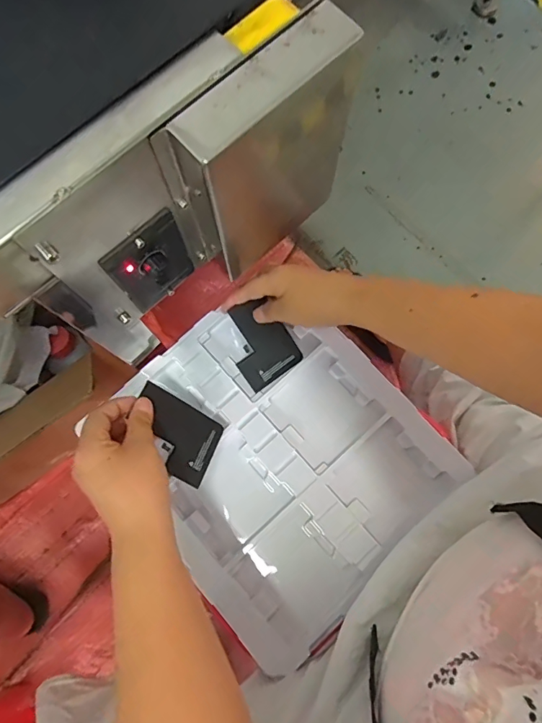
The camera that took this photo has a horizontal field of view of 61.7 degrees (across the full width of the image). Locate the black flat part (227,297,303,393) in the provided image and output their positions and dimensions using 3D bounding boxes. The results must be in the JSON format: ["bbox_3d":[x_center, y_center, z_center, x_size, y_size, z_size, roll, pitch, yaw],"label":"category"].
[{"bbox_3d":[-0.011,-0.019,0.477,0.066,0.009,0.085,-37,106,-12],"label":"black flat part"}]

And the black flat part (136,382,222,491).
[{"bbox_3d":[-0.090,0.068,0.424,0.086,0.004,0.067,31,62,-17],"label":"black flat part"}]

